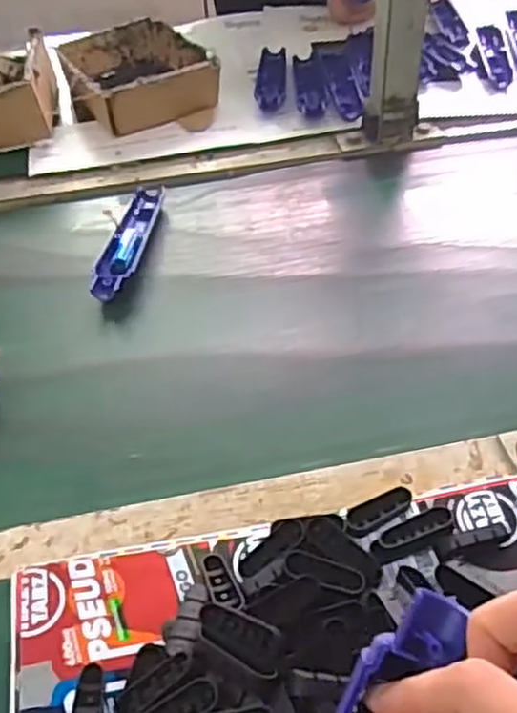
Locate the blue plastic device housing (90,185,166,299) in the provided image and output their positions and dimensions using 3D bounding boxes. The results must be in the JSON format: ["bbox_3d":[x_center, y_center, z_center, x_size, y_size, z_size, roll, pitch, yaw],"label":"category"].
[{"bbox_3d":[-0.125,-0.111,0.702,0.036,0.018,0.166,3,44,6],"label":"blue plastic device housing"}]

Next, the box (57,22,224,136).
[{"bbox_3d":[-0.146,-0.349,0.903,0.157,0.061,0.178,-19,46,-17],"label":"box"}]

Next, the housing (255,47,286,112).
[{"bbox_3d":[0.017,-0.354,0.919,0.036,0.013,0.168,1,46,3],"label":"housing"}]

